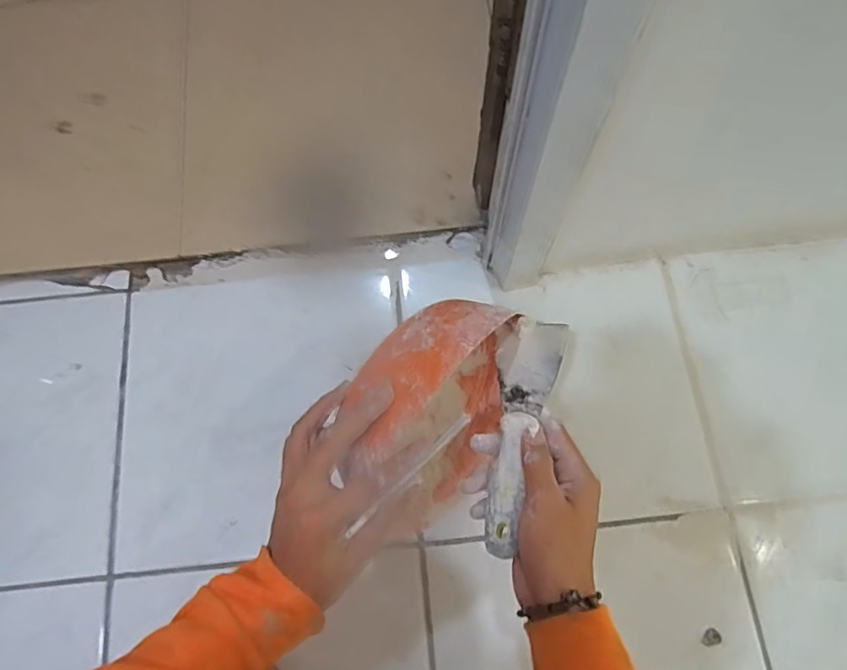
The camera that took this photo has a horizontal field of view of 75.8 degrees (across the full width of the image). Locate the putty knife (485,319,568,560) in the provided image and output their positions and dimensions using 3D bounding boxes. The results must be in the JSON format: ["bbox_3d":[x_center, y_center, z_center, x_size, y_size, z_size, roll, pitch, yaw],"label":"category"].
[{"bbox_3d":[0.075,0.070,0.428,0.048,0.020,0.191,14,63,5],"label":"putty knife"}]

